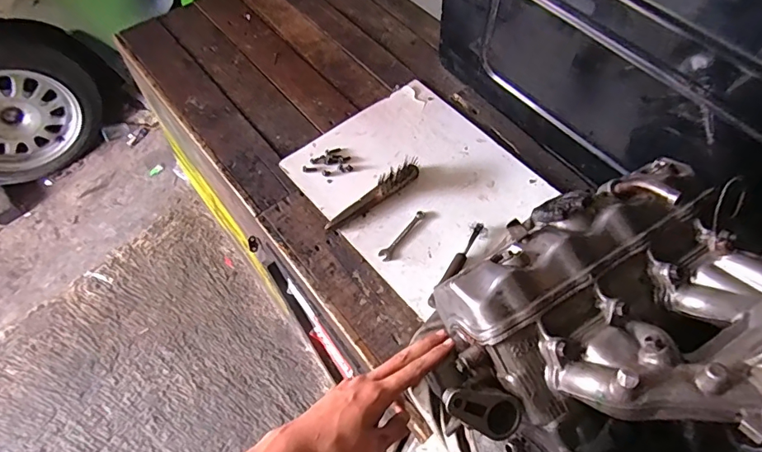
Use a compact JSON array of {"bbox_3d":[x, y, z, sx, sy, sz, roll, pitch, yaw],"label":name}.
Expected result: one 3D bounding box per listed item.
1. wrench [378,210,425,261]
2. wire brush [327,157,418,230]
[{"bbox_3d":[0.038,0.015,0.823,0.021,0.009,0.120,34,62,16],"label":"wrench"},{"bbox_3d":[-0.011,-0.060,0.842,0.207,0.038,0.031,-31,65,-21],"label":"wire brush"}]

